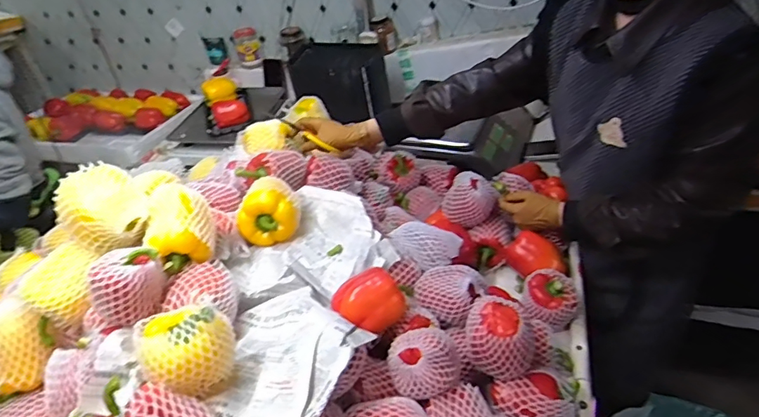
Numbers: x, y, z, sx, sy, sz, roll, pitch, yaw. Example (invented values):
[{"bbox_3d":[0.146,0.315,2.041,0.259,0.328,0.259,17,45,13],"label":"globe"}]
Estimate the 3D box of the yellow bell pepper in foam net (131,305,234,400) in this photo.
[{"bbox_3d":[-0.224,0.162,0.588,0.098,0.094,0.092,-4,38,3],"label":"yellow bell pepper in foam net"}]

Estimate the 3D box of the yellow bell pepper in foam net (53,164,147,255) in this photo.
[{"bbox_3d":[-0.385,-0.006,0.697,0.112,0.087,0.113,-20,40,-16],"label":"yellow bell pepper in foam net"}]

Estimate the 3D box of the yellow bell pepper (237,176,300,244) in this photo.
[{"bbox_3d":[-0.182,0.008,0.828,0.103,0.087,0.089,-16,39,-12],"label":"yellow bell pepper"}]

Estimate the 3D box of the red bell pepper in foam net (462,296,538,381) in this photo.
[{"bbox_3d":[0.172,0.186,0.734,0.107,0.080,0.081,9,40,19],"label":"red bell pepper in foam net"}]

